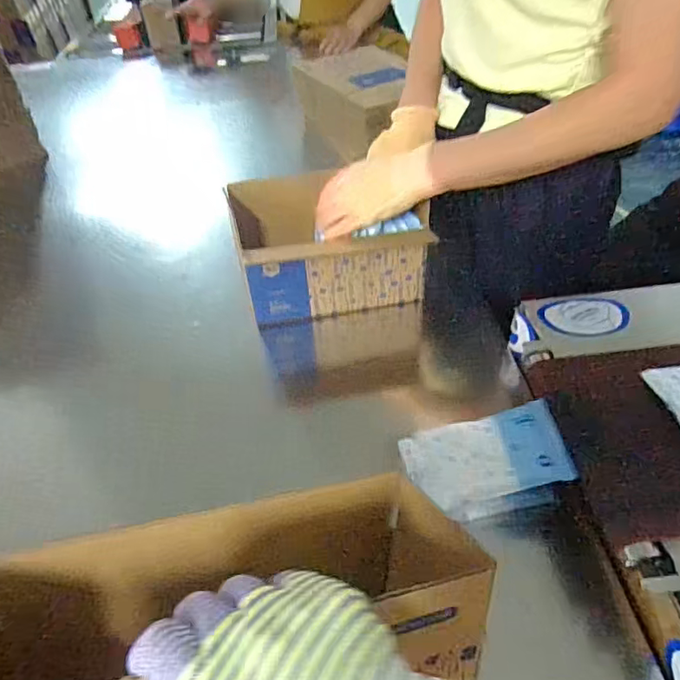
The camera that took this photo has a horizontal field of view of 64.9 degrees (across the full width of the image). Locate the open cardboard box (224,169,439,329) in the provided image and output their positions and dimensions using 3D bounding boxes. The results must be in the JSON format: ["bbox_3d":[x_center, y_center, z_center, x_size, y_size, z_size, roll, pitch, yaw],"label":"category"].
[{"bbox_3d":[-0.017,-0.131,0.734,0.240,0.148,0.141,-12,45,-7],"label":"open cardboard box"}]

